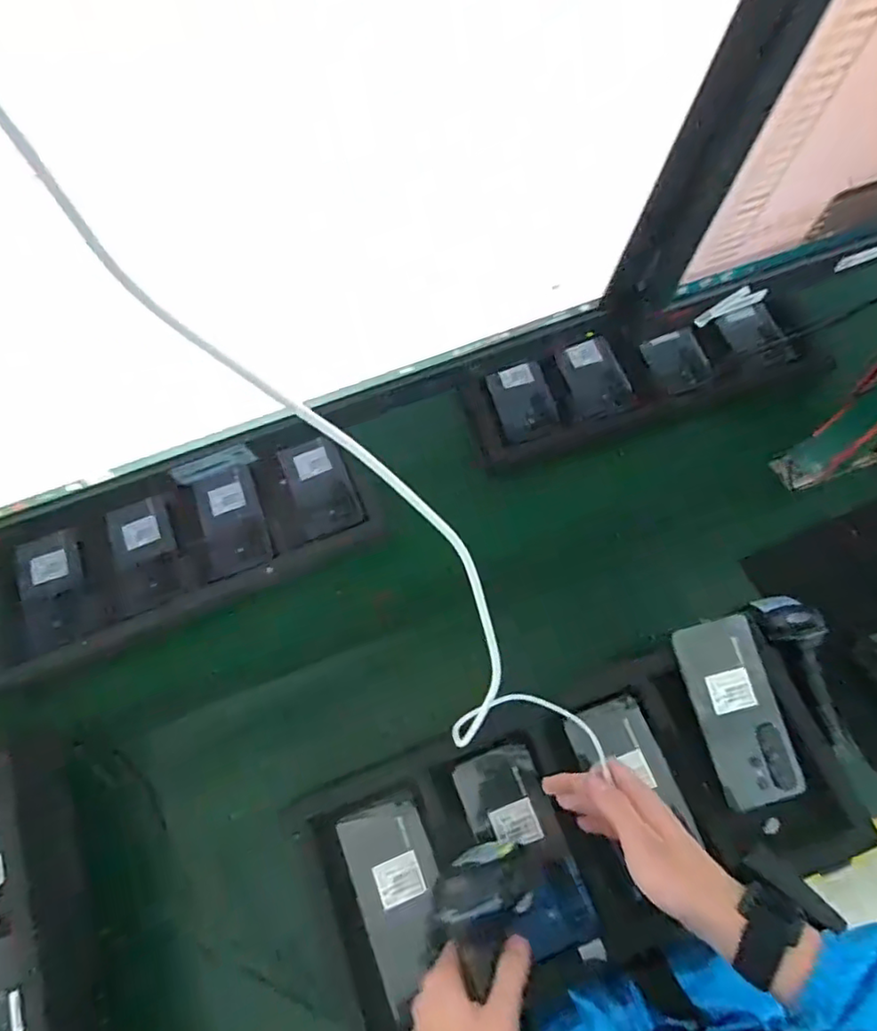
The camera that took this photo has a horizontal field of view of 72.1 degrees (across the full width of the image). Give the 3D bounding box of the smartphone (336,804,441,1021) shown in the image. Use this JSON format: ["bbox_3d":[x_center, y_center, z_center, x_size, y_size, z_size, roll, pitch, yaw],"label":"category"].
[{"bbox_3d":[-0.033,0.345,0.543,0.074,0.010,0.150,-20,67,-5],"label":"smartphone"}]

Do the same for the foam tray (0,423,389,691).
[{"bbox_3d":[-0.322,0.033,0.759,0.487,0.060,0.188,-21,68,-6],"label":"foam tray"}]

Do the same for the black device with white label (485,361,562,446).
[{"bbox_3d":[0.119,-0.157,0.839,0.079,0.010,0.103,-22,99,2],"label":"black device with white label"}]

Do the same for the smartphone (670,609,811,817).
[{"bbox_3d":[0.286,0.185,0.574,0.077,0.009,0.166,-16,77,1],"label":"smartphone"}]

